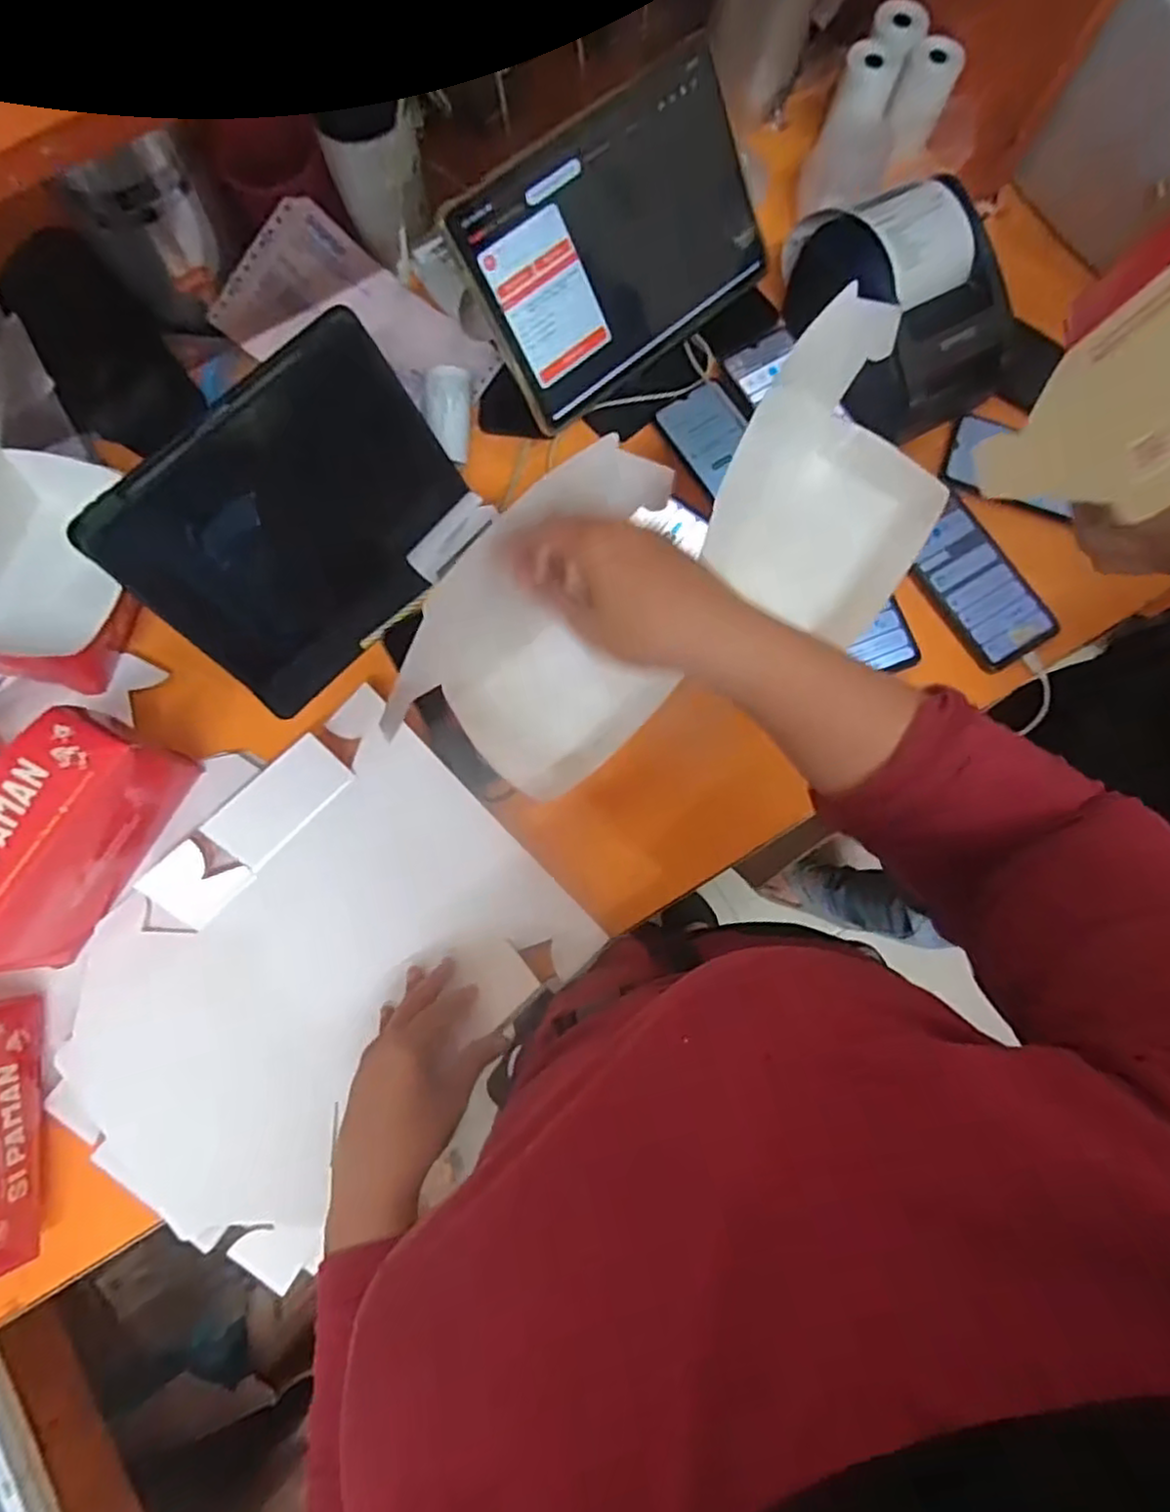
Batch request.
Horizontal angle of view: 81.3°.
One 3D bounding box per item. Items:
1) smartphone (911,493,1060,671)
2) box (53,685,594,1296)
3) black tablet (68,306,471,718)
[{"bbox_3d":[0.344,-0.149,0.593,0.079,0.010,0.142,-33,81,-6],"label":"smartphone"},{"bbox_3d":[-0.208,0.167,0.526,0.274,0.035,0.359,43,82,8],"label":"box"},{"bbox_3d":[-0.220,-0.182,0.544,0.253,0.195,0.012,-45,40,-7],"label":"black tablet"}]

